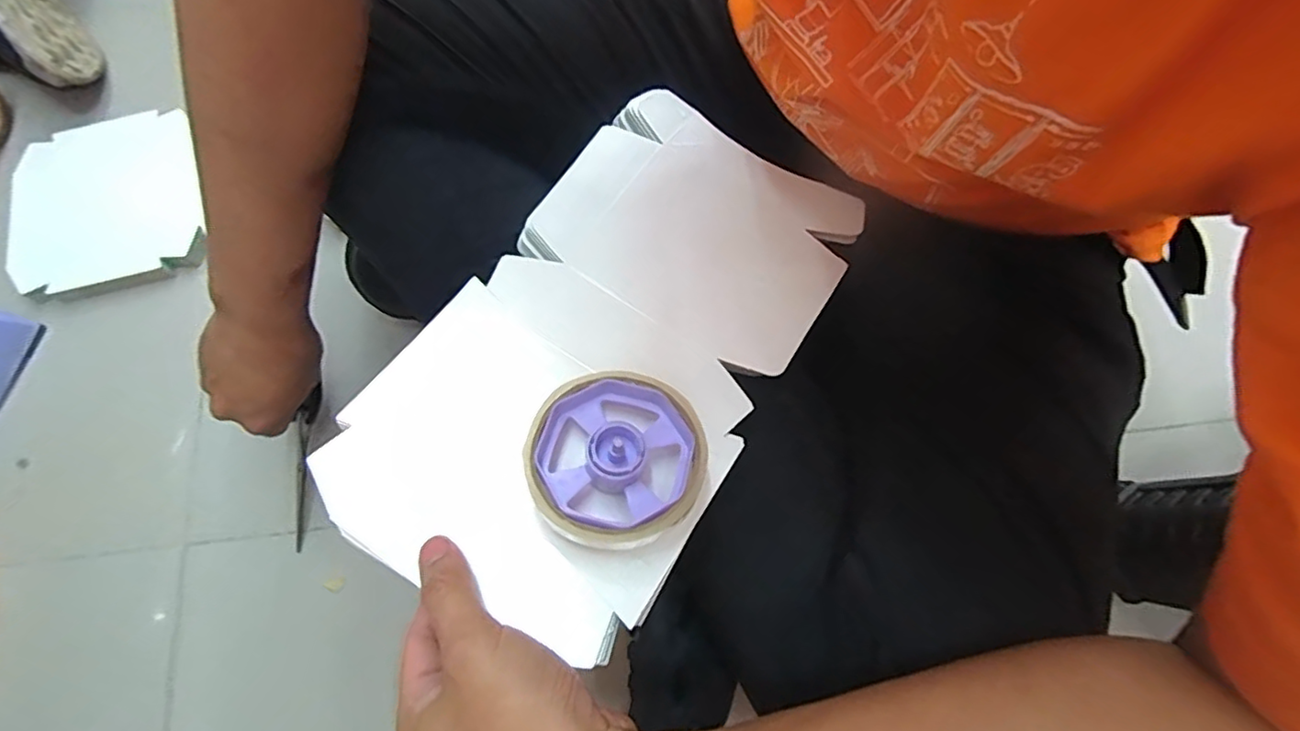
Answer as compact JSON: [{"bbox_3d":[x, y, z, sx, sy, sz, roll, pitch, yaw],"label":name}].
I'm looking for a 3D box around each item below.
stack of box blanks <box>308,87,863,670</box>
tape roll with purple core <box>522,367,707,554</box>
[{"bbox_3d":[-0.018,-0.023,0.333,0.179,0.032,0.312,29,64,13],"label":"stack of box blanks"},{"bbox_3d":[-0.016,0.046,0.288,0.085,0.025,0.085,1,60,-2],"label":"tape roll with purple core"}]

